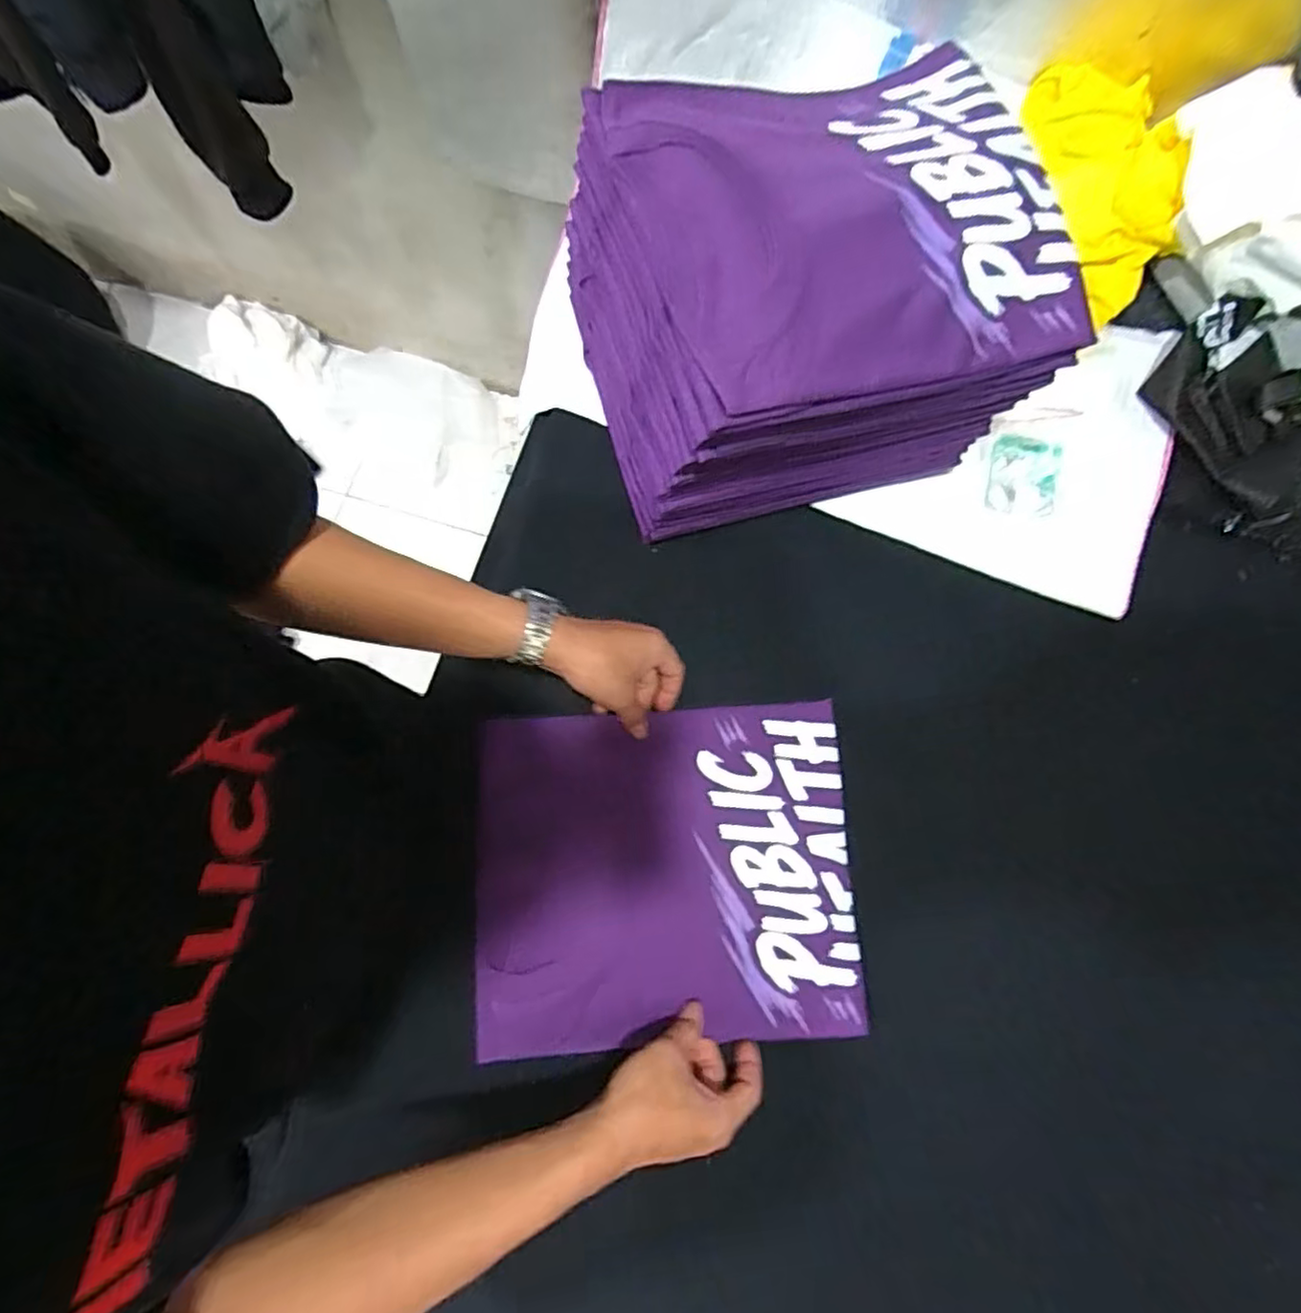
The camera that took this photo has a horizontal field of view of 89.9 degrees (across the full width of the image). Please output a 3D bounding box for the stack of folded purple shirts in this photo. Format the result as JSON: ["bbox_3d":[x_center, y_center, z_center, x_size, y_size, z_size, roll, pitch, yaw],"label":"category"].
[{"bbox_3d":[0.128,-0.296,0.557,0.336,0.217,0.263,-16,78,-5],"label":"stack of folded purple shirts"}]

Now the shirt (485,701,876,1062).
[{"bbox_3d":[0.010,0.187,0.573,0.321,0.031,0.273,-3,77,-2],"label":"shirt"}]

